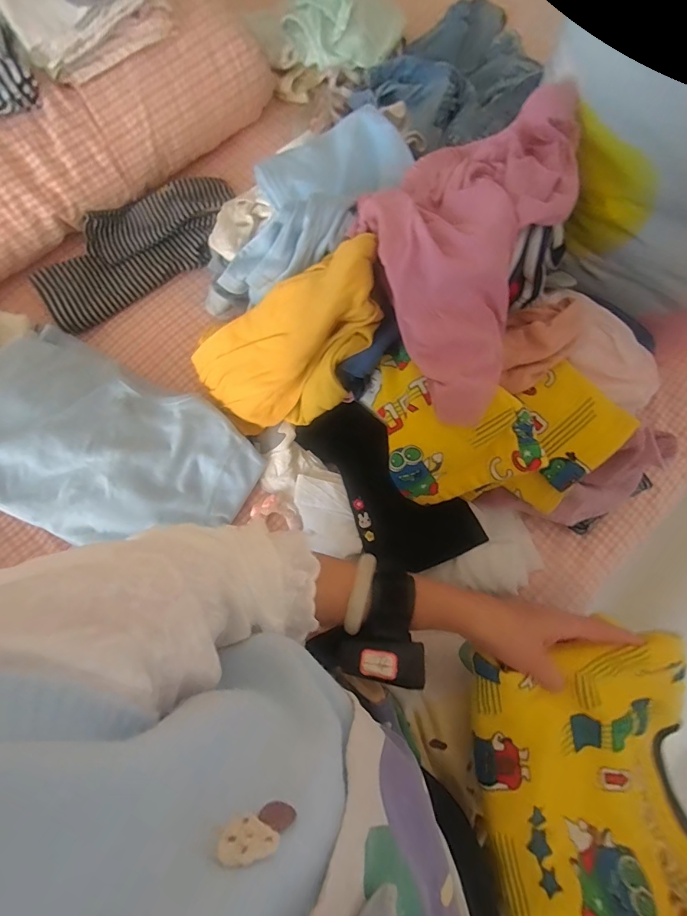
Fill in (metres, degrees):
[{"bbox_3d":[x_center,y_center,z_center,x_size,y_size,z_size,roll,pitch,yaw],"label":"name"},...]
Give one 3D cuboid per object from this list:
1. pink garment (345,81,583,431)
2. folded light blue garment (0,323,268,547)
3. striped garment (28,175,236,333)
[{"bbox_3d":[0.102,-0.214,0.411,0.184,0.078,0.321,22,75,7],"label":"pink garment"},{"bbox_3d":[-0.286,-0.006,0.504,0.344,0.057,0.216,29,76,-5],"label":"folded light blue garment"},{"bbox_3d":[-0.301,-0.315,0.638,0.317,0.035,0.139,-33,76,-8],"label":"striped garment"}]

